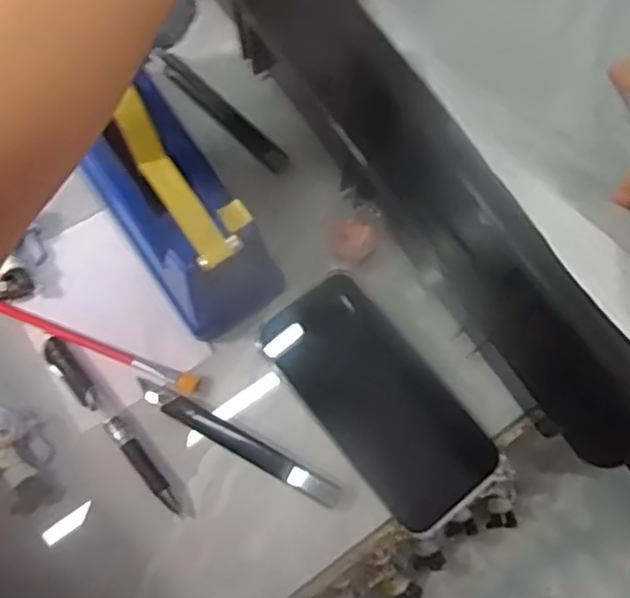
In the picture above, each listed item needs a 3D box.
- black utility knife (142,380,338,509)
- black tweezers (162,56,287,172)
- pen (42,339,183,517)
[{"bbox_3d":[-0.048,0.089,0.436,0.142,0.004,0.014,28,74,7],"label":"black utility knife"},{"bbox_3d":[-0.067,-0.136,0.506,0.128,0.006,0.018,44,76,11],"label":"black tweezers"},{"bbox_3d":[-0.128,0.079,0.437,0.014,0.009,0.137,-38,78,-12],"label":"pen"}]

